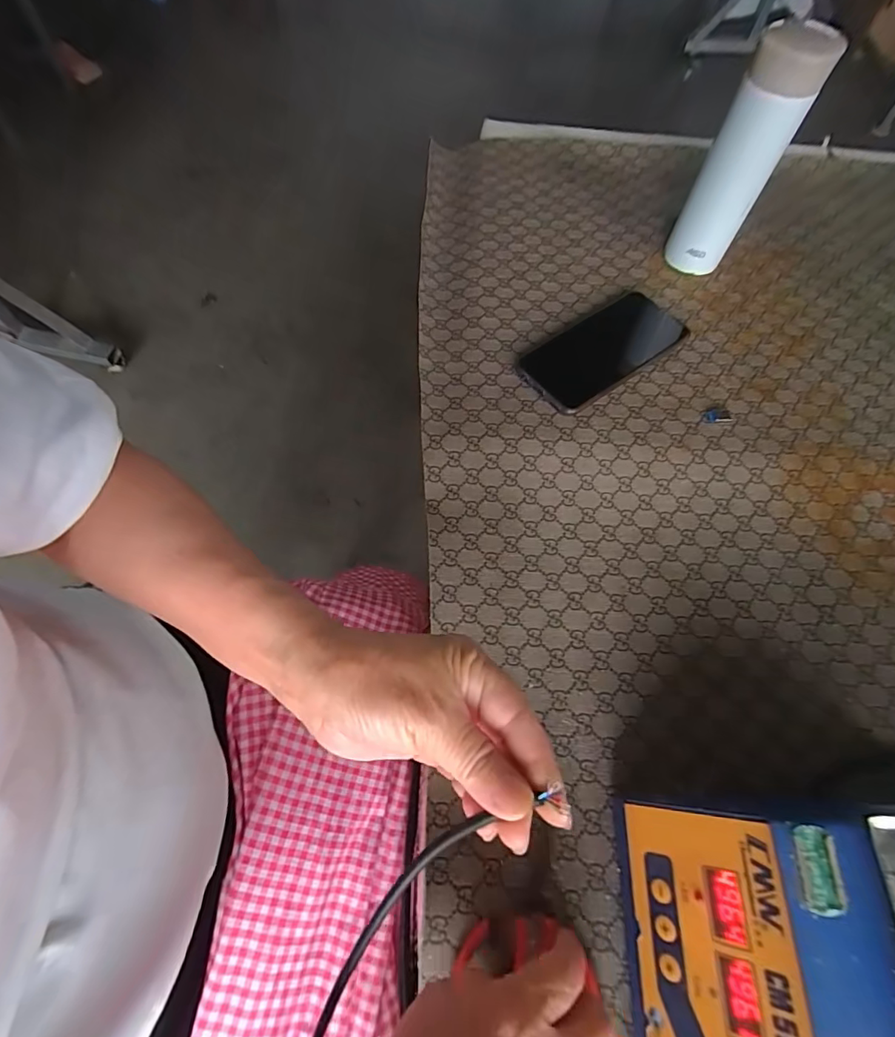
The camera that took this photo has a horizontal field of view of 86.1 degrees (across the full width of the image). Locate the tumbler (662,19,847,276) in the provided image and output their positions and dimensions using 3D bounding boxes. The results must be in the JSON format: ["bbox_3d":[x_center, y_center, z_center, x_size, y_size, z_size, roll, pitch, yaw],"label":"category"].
[{"bbox_3d":[0.256,-0.308,0.428,0.061,0.175,0.048,20,66,10],"label":"tumbler"}]

